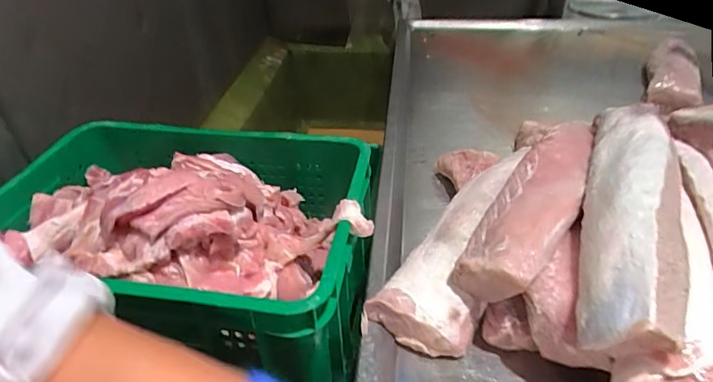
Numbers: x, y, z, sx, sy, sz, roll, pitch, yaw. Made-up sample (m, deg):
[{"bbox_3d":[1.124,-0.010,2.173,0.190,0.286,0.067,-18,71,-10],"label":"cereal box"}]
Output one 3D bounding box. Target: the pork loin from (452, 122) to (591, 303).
[{"bbox_3d":[0.279,0.013,0.723,0.118,0.084,0.404,19,42,26],"label":"pork loin"}]

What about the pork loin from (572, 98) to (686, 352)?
[{"bbox_3d":[0.370,-0.004,0.635,0.098,0.085,0.507,14,40,21],"label":"pork loin"}]

